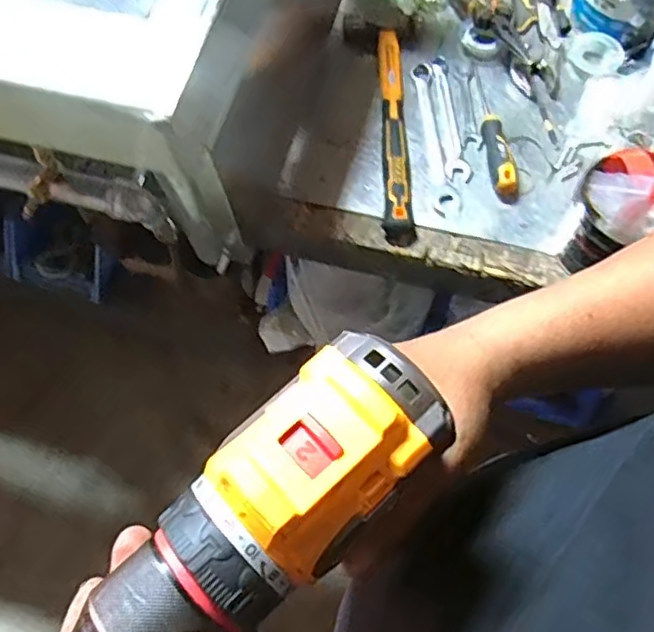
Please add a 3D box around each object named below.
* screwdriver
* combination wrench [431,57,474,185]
[{"bbox_3d":[0.195,-0.220,0.717,0.031,0.031,0.187,-6,68,-1],"label":"screwdriver"},{"bbox_3d":[0.144,-0.236,0.740,0.027,0.007,0.178,-6,68,-1],"label":"combination wrench"}]

